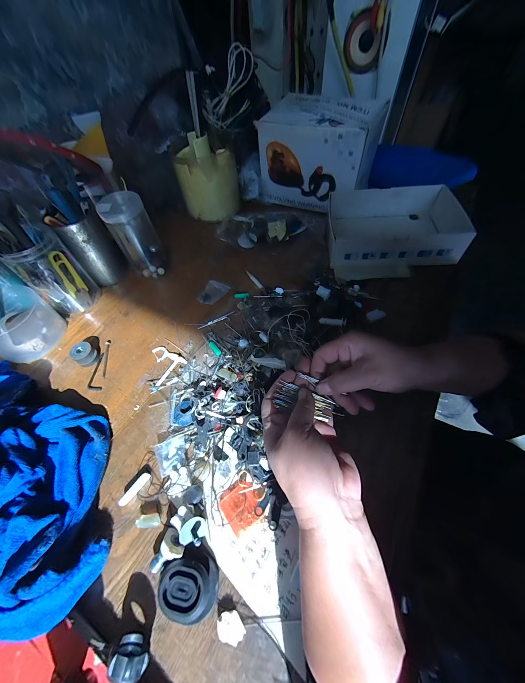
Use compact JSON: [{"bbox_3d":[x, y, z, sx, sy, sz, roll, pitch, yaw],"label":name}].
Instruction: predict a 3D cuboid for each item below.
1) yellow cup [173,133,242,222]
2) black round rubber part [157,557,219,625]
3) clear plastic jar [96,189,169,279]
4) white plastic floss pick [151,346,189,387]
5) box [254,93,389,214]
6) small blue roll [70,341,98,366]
[{"bbox_3d":[-0.110,-0.334,0.497,0.112,0.128,0.099,-6,56,1],"label":"yellow cup"},{"bbox_3d":[-0.063,0.209,0.203,0.048,0.018,0.039,-1,56,4],"label":"black round rubber part"},{"bbox_3d":[-0.207,-0.171,0.399,0.063,0.124,0.058,-27,58,-13],"label":"clear plastic jar"},{"bbox_3d":[-0.141,0.029,0.340,0.048,0.004,0.056,-41,62,-21],"label":"white plastic floss pick"},{"bbox_3d":[0.111,-0.373,0.483,0.201,0.136,0.138,21,60,18],"label":"box"},{"bbox_3d":[-0.255,0.018,0.345,0.030,0.020,0.027,37,66,25],"label":"small blue roll"}]

